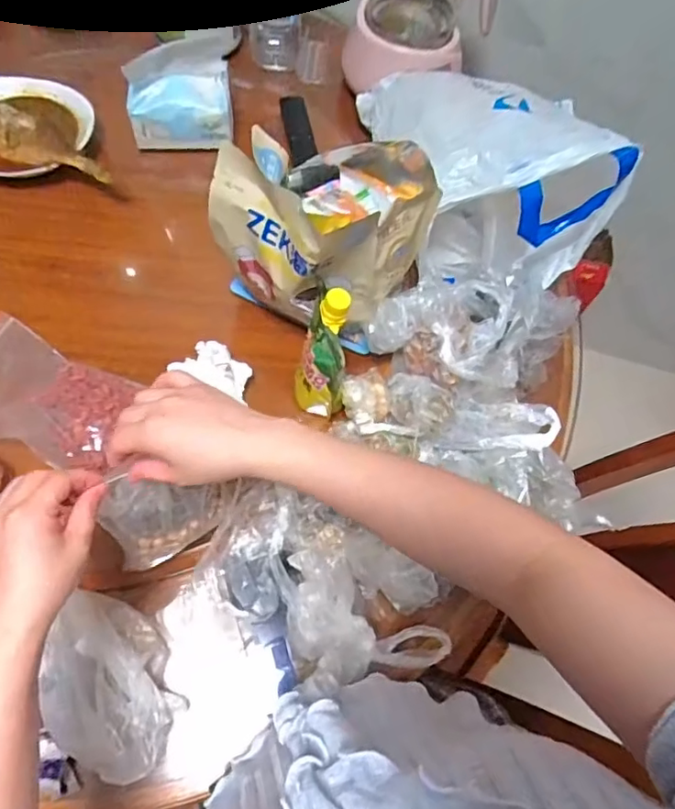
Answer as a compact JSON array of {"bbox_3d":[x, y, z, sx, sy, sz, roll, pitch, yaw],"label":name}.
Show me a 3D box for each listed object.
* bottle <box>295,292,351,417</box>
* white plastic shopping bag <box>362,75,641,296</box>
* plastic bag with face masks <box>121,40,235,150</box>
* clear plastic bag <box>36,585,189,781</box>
[{"bbox_3d":[-0.017,-0.038,0.586,0.047,0.191,0.061,-2,64,-4],"label":"bottle"},{"bbox_3d":[0.164,-0.336,0.772,0.198,0.191,0.389,-31,69,-17],"label":"white plastic shopping bag"},{"bbox_3d":[-0.211,-0.408,0.771,0.133,0.105,0.081,-4,64,-5],"label":"plastic bag with face masks"},{"bbox_3d":[-0.214,0.261,0.543,0.098,0.058,0.166,-25,67,-15],"label":"clear plastic bag"}]

